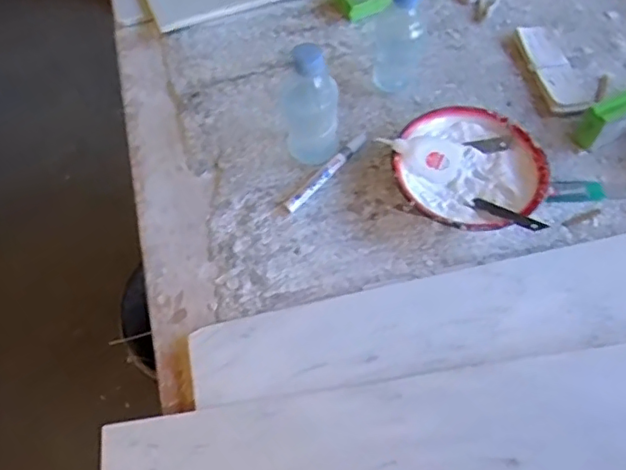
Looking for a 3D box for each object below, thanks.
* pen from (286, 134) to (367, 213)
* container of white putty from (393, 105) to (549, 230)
[{"bbox_3d":[0.017,-0.077,0.717,0.018,0.015,0.140,36,64,23],"label":"pen"},{"bbox_3d":[0.181,-0.076,0.689,0.168,0.056,0.168,-1,56,1],"label":"container of white putty"}]

